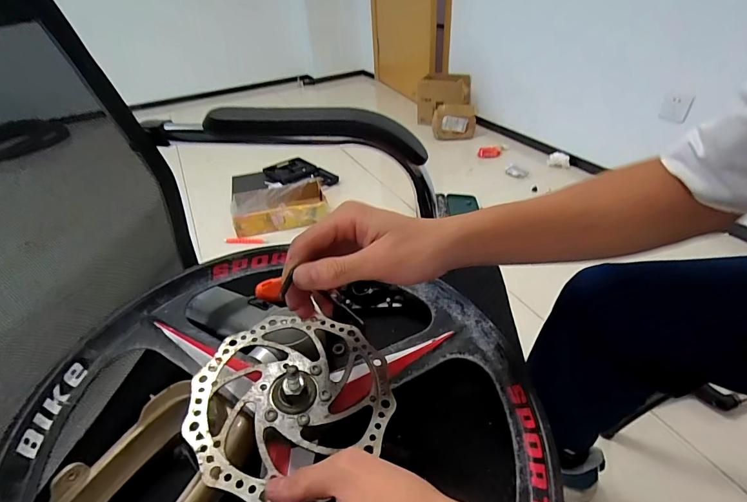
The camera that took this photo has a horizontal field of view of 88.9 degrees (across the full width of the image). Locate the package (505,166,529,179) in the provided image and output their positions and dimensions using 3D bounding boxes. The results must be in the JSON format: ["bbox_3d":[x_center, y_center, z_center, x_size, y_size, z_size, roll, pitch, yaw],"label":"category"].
[{"bbox_3d":[0.642,-0.354,1.716,0.074,0.017,0.112,-28,46,-27],"label":"package"}]

